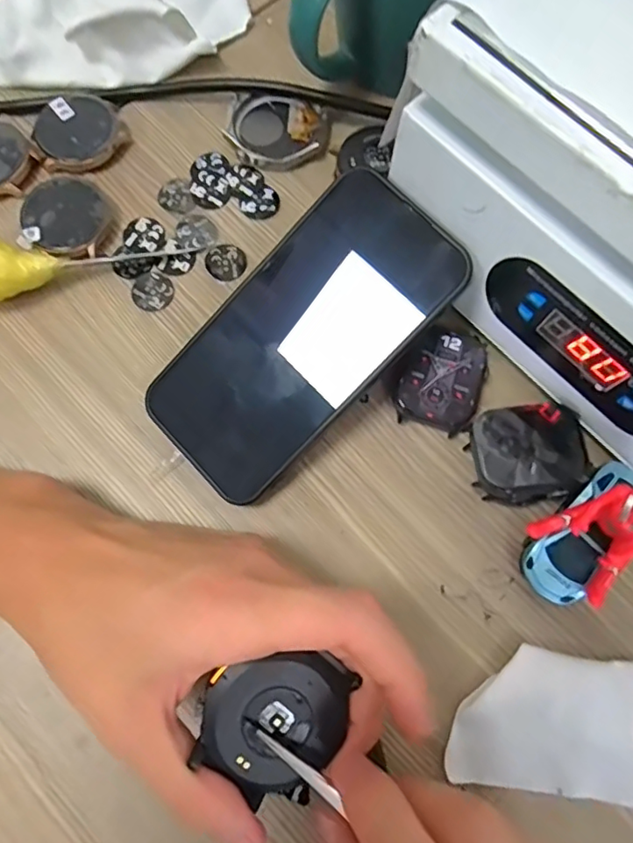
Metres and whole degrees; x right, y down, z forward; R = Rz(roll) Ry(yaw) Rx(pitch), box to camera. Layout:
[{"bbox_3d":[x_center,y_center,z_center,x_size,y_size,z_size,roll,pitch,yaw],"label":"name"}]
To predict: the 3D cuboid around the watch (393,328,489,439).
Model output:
[{"bbox_3d":[0.061,-0.020,0.267,0.036,0.013,0.048,26,78,6],"label":"watch"}]

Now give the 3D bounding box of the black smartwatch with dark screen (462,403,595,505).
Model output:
[{"bbox_3d":[0.093,0.016,0.252,0.052,0.026,0.040,-8,76,-2],"label":"black smartwatch with dark screen"}]

